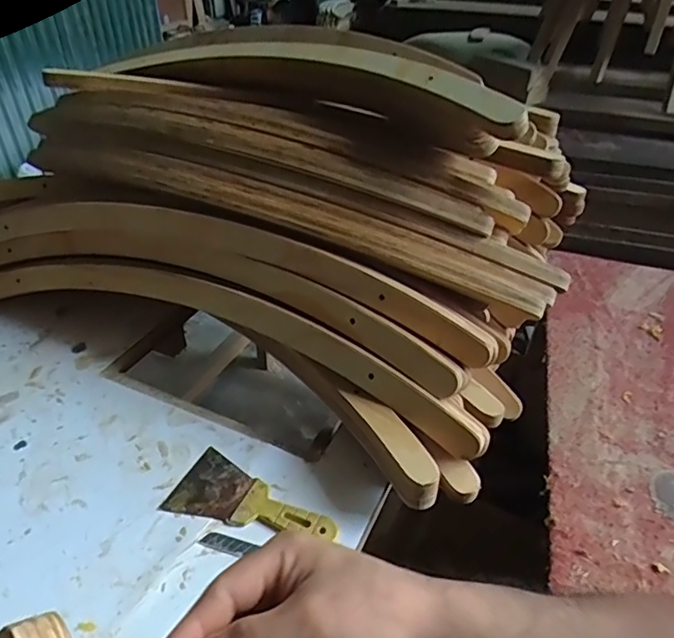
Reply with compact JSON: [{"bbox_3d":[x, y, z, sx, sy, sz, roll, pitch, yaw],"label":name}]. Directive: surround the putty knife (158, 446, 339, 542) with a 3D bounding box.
[{"bbox_3d":[-0.097,0.214,0.622,0.196,0.010,0.087,17,40,20],"label":"putty knife"}]

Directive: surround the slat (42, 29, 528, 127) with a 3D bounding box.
[{"bbox_3d":[-0.106,-0.382,0.841,0.834,0.090,0.191,20,41,24],"label":"slat"}]

